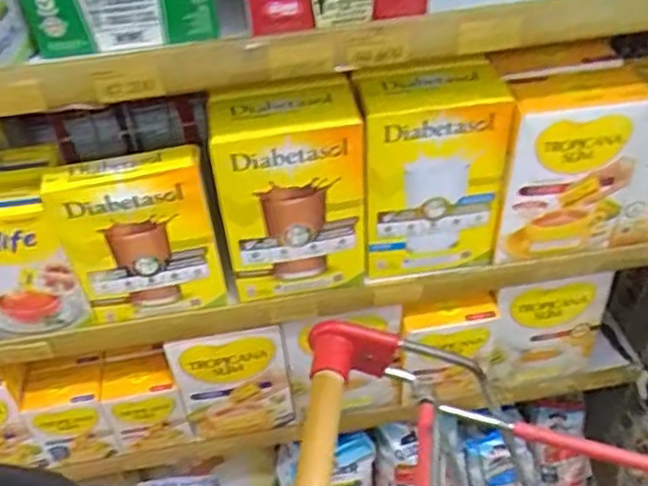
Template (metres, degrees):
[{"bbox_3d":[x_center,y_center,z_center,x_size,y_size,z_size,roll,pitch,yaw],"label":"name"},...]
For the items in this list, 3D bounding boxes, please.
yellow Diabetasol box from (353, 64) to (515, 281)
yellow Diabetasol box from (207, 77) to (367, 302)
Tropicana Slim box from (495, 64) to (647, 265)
[{"bbox_3d":[0.107,-0.071,0.707,0.139,0.209,0.084,-9,44,-5],"label":"yellow Diabetasol box"},{"bbox_3d":[-0.032,-0.051,0.692,0.137,0.203,0.080,-8,44,-3],"label":"yellow Diabetasol box"},{"bbox_3d":[0.256,-0.079,0.709,0.158,0.187,0.063,-10,44,-6],"label":"Tropicana Slim box"}]

